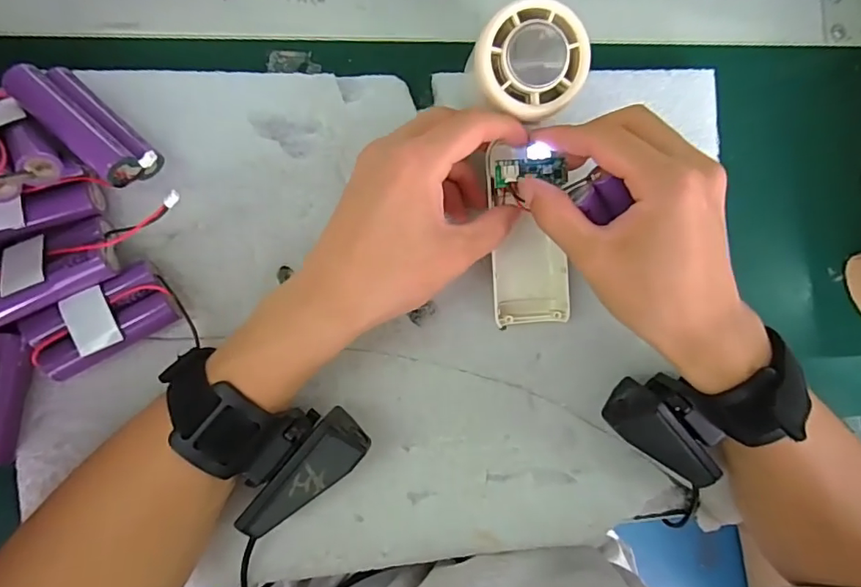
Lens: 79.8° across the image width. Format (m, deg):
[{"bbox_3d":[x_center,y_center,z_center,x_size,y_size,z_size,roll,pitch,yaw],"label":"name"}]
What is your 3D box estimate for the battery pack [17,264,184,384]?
[{"bbox_3d":[-0.165,0.014,0.264,0.068,0.022,0.033,-31,92,-9],"label":"battery pack"}]

